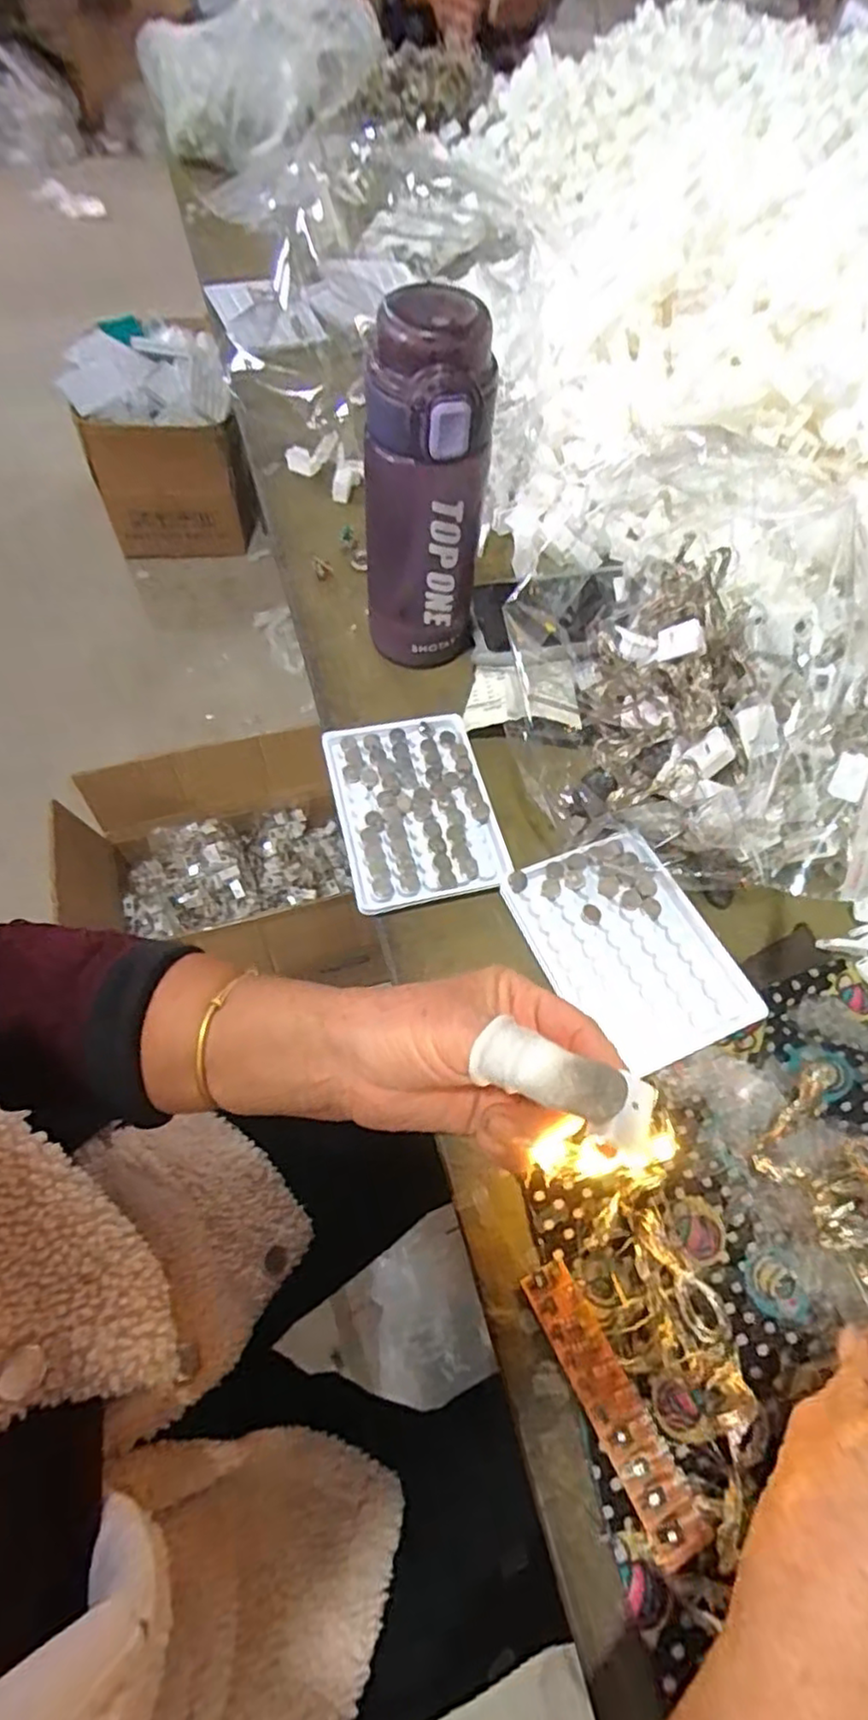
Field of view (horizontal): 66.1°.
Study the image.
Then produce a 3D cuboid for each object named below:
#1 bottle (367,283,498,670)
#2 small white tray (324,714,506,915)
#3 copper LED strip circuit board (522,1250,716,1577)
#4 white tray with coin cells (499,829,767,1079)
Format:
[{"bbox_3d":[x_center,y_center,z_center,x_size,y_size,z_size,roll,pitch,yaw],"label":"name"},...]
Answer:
[{"bbox_3d":[-0.006,-0.207,0.398,0.073,0.195,0.062,3,62,0],"label":"bottle"},{"bbox_3d":[-0.012,-0.032,0.420,0.093,0.016,0.129,-12,64,-7],"label":"small white tray"},{"bbox_3d":[0.073,0.223,0.276,0.023,0.016,0.101,-25,54,-13],"label":"copper LED strip circuit board"},{"bbox_3d":[0.108,0.049,0.377,0.095,0.017,0.128,-21,65,-11],"label":"white tray with coin cells"}]

